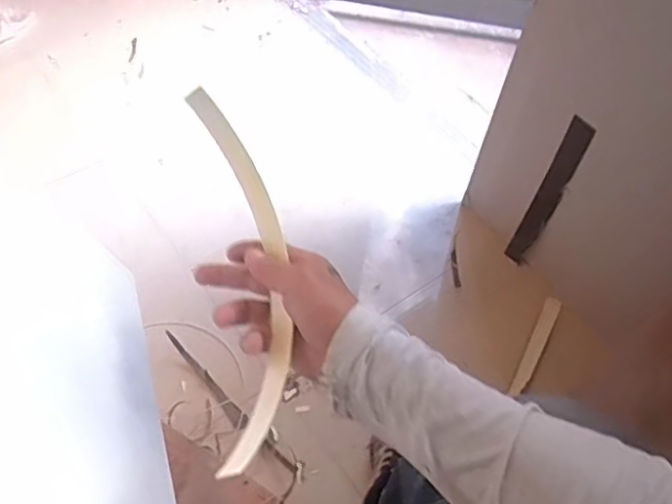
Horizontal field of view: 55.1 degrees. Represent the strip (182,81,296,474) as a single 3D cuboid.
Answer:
[{"bbox_3d":[-0.064,0.012,0.471,0.067,0.018,0.281,14,59,-46],"label":"strip"}]

